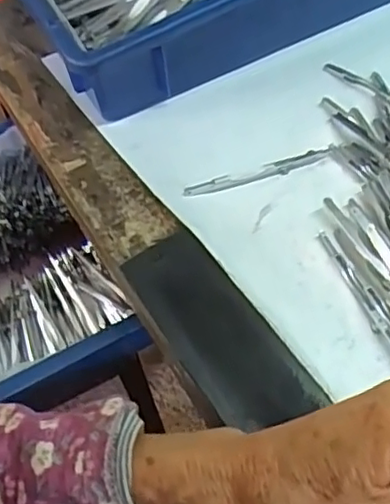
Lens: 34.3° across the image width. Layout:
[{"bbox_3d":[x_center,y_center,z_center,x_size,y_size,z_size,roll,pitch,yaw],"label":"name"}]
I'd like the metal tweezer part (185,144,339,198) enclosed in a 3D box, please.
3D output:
[{"bbox_3d":[0.047,-0.057,0.447,0.112,0.004,0.008,-18,53,-5],"label":"metal tweezer part"}]

